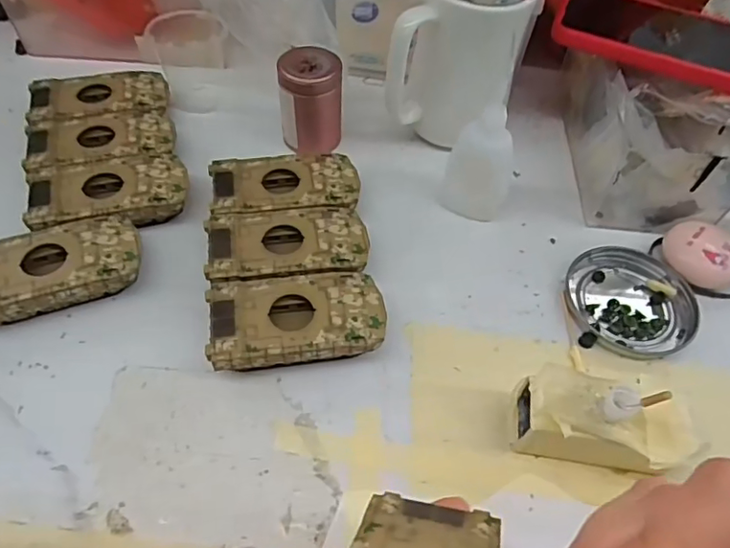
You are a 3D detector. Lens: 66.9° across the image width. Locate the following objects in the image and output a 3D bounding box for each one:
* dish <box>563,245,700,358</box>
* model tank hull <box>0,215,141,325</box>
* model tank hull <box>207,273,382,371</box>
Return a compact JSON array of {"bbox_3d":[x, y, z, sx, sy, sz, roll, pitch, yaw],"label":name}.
[{"bbox_3d":[0.167,0.015,0.350,0.075,0.007,0.077,1,53,-2],"label":"dish"},{"bbox_3d":[-0.182,-0.004,0.327,0.093,0.025,0.051,-17,55,-15],"label":"model tank hull"},{"bbox_3d":[-0.037,0.027,0.314,0.095,0.024,0.053,-6,53,-7],"label":"model tank hull"}]

